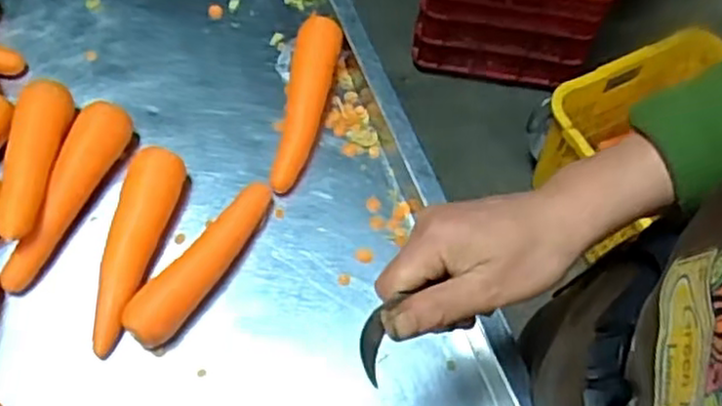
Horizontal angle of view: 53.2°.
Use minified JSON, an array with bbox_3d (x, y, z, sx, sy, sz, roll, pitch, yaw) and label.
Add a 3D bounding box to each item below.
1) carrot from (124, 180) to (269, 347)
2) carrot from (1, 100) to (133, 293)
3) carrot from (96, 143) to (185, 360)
[{"bbox_3d":[-0.137,0.047,0.634,0.038,0.036,0.176,30,64,12],"label":"carrot"},{"bbox_3d":[-0.269,-0.013,0.656,0.044,0.042,0.194,22,62,8],"label":"carrot"},{"bbox_3d":[-0.200,0.038,0.636,0.047,0.036,0.186,10,62,2],"label":"carrot"}]

